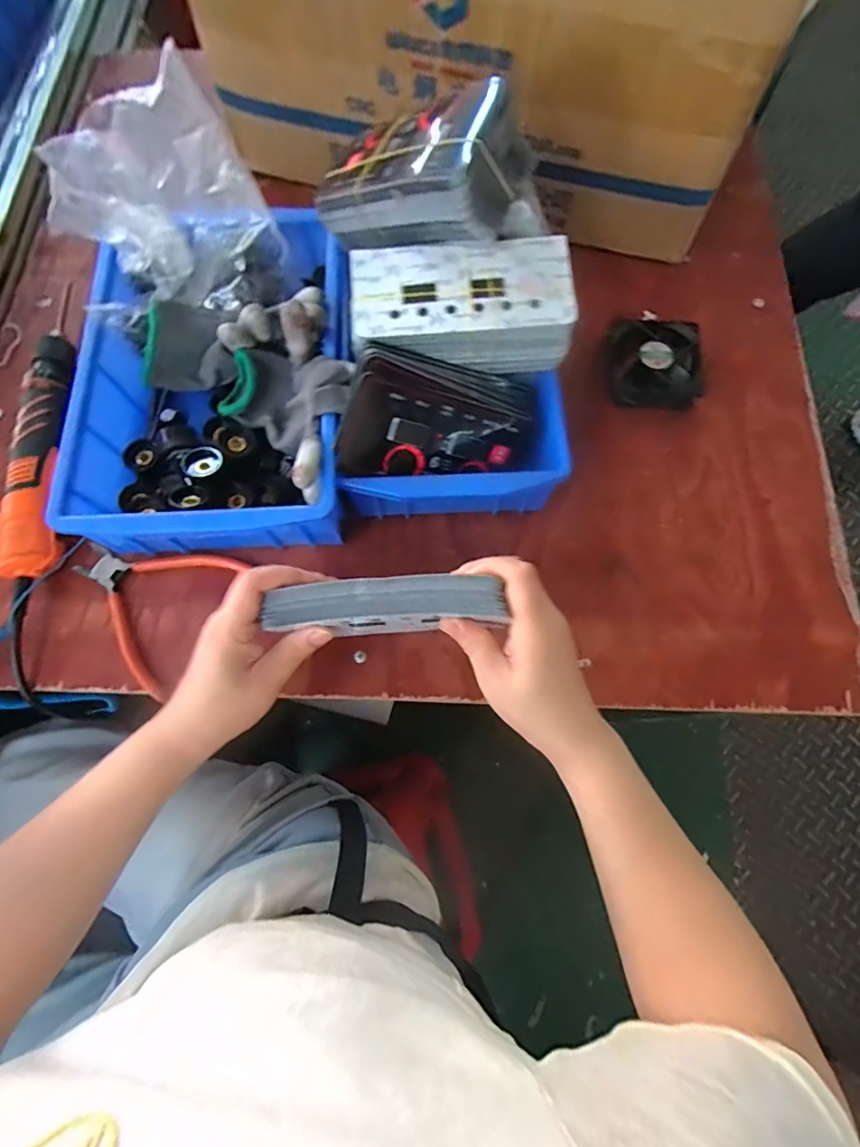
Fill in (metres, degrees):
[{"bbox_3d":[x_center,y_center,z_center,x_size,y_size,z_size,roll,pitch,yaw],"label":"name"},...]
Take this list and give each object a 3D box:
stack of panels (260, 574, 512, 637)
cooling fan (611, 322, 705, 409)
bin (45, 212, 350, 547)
[{"bbox_3d":[-0.028,0.023,0.325,0.145,0.045,0.030,-3,73,0],"label":"stack of panels"},{"bbox_3d":[0.208,-0.193,0.471,0.079,0.027,0.079,6,74,4],"label":"cooling fan"},{"bbox_3d":[-0.167,-0.152,0.424,0.209,0.089,0.272,-2,73,1],"label":"bin"}]

